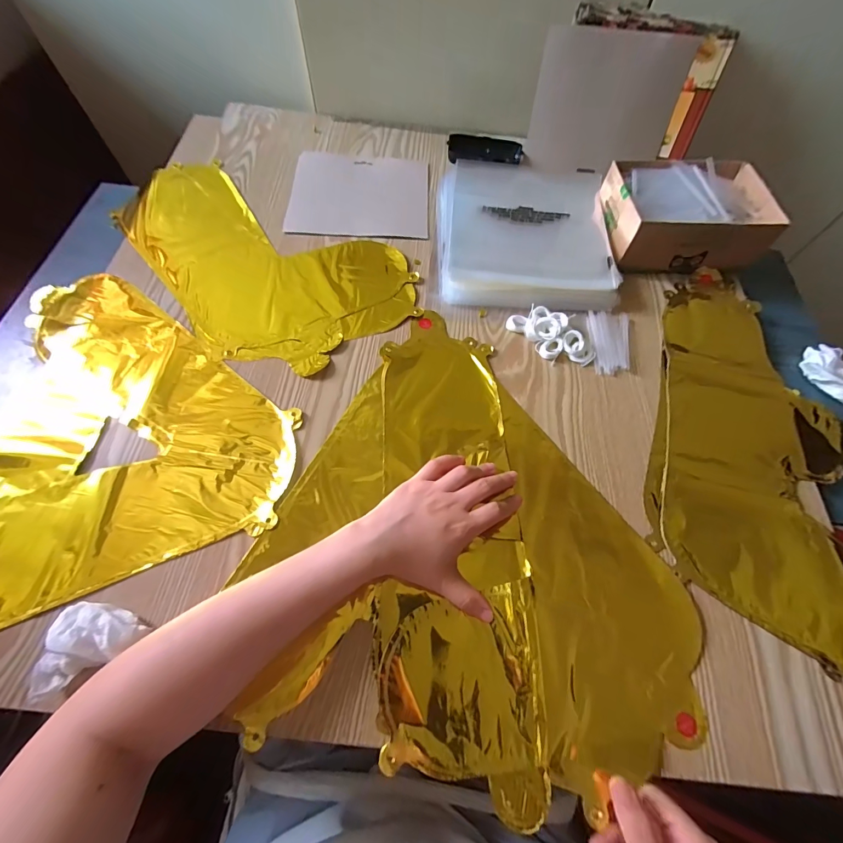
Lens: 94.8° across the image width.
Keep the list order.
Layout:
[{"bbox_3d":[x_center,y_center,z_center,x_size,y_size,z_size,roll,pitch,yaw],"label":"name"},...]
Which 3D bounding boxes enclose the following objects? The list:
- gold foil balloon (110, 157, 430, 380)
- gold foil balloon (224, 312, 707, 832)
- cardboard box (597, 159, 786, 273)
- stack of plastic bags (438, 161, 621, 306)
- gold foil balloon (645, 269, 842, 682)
[{"bbox_3d":[-0.218,-0.218,0.495,0.419,0.006,0.229,40,69,16],"label":"gold foil balloon"},{"bbox_3d":[0.059,0.088,0.362,0.359,0.009,0.387,12,64,4],"label":"gold foil balloon"},{"bbox_3d":[0.335,-0.261,0.496,0.192,0.075,0.126,-1,64,-2],"label":"cardboard box"},{"bbox_3d":[0.131,-0.252,0.511,0.212,0.032,0.242,2,64,-1],"label":"stack of plastic bags"},{"bbox_3d":[0.346,0.008,0.404,0.189,0.008,0.409,18,65,7],"label":"gold foil balloon"}]

